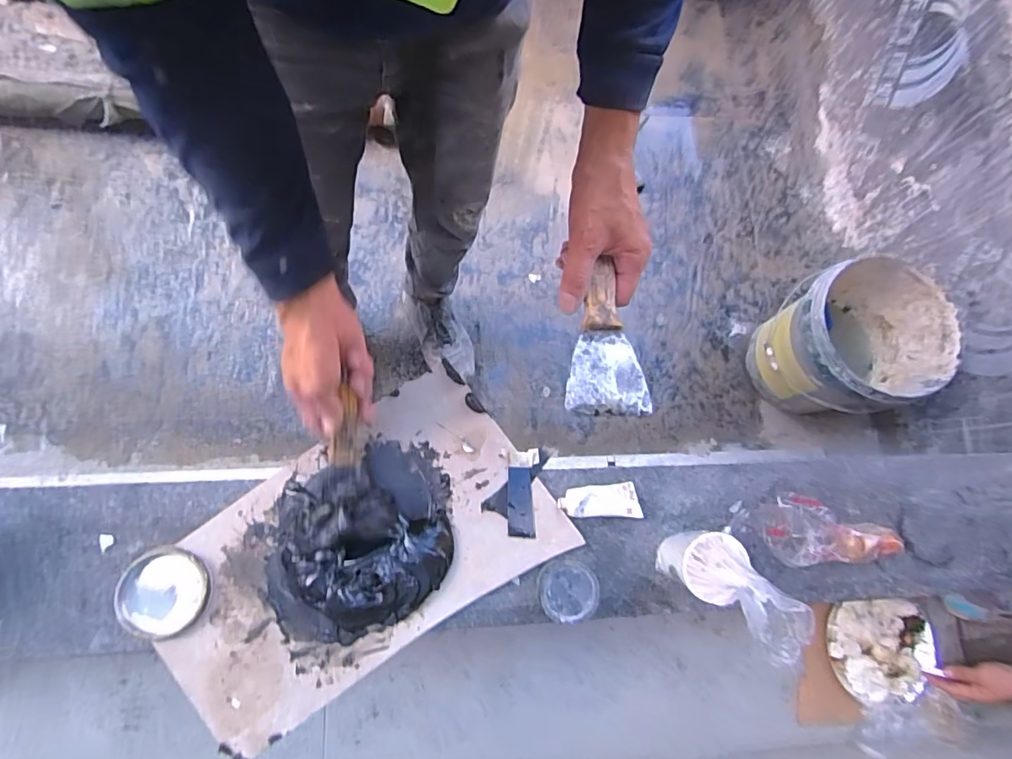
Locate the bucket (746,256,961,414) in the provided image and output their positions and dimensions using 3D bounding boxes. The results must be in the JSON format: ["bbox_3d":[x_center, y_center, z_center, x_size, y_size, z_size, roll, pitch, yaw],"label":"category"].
[{"bbox_3d":[0.764,-0.088,1.140,0.303,0.323,0.304,1,78,-7],"label":"bucket"}]

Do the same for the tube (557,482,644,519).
[{"bbox_3d":[0.111,0.145,0.603,0.095,0.024,0.039,-1,78,-7],"label":"tube"}]

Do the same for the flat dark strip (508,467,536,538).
[{"bbox_3d":[0.017,0.144,0.596,0.032,0.005,0.080,3,78,-10],"label":"flat dark strip"}]

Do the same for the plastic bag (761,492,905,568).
[{"bbox_3d":[0.392,0.195,0.607,0.167,0.051,0.080,18,77,-3],"label":"plastic bag"}]

